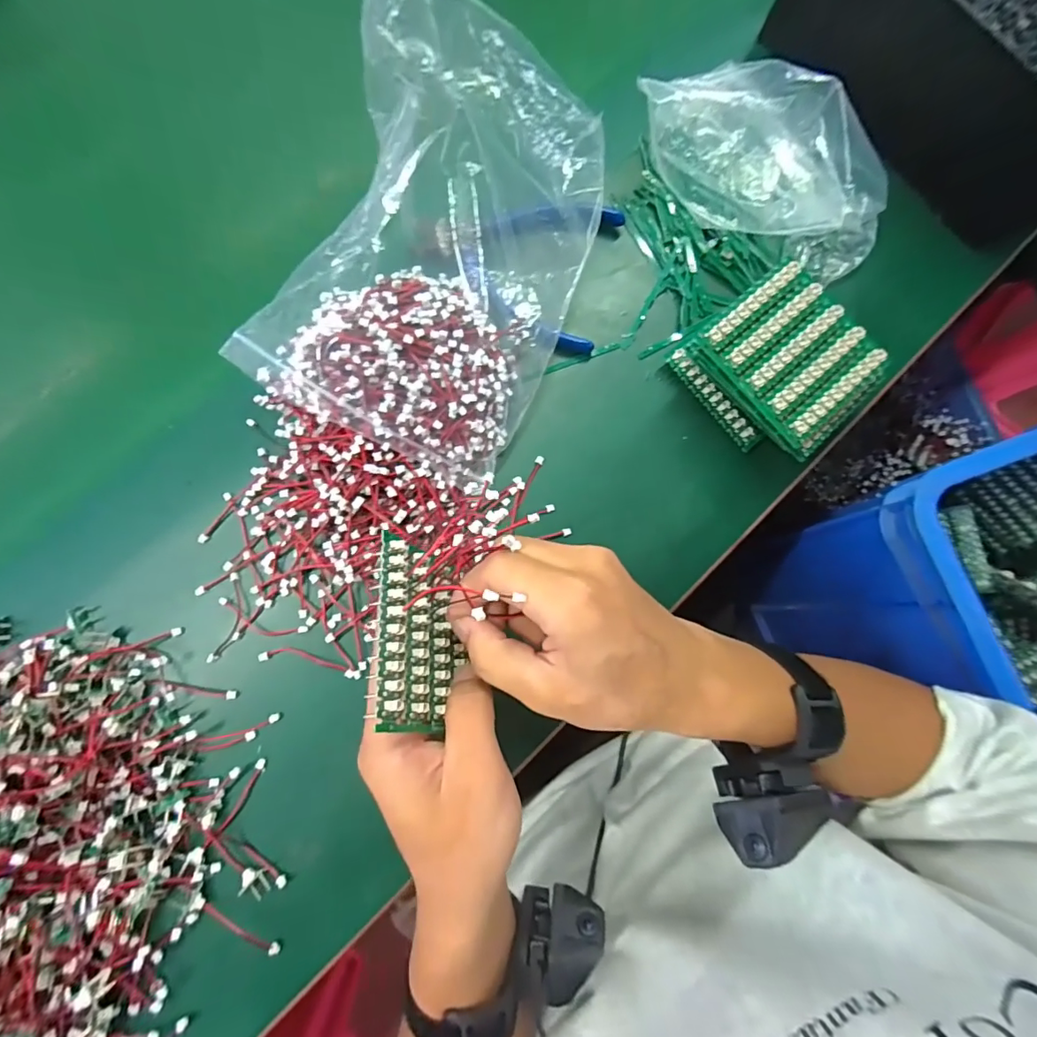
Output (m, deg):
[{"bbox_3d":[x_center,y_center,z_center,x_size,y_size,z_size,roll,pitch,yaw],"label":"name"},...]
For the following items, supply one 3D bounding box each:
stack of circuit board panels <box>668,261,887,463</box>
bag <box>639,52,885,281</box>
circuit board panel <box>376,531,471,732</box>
[{"bbox_3d":[0.162,-0.094,0.317,0.083,0.049,0.103,-39,84,-8],"label":"stack of circuit board panels"},{"bbox_3d":[0.163,-0.233,0.332,0.175,0.065,0.076,34,80,4],"label":"bag"},{"bbox_3d":[-0.042,0.053,0.230,0.006,0.060,0.078,-13,65,22],"label":"circuit board panel"}]

